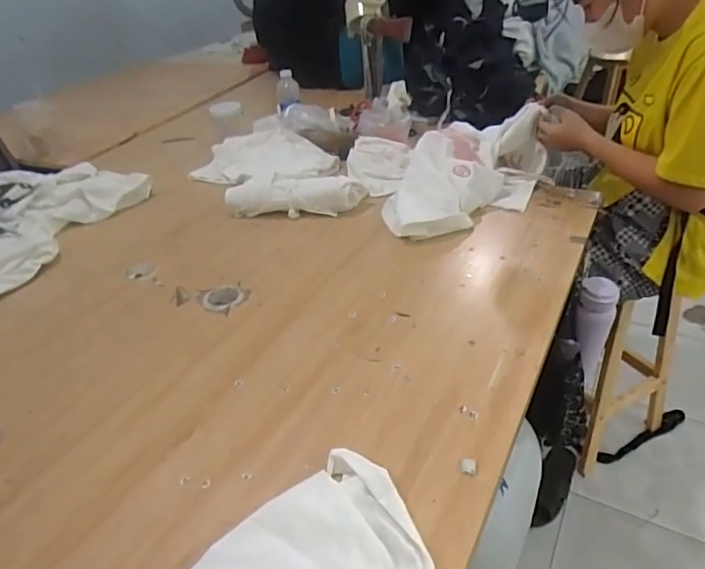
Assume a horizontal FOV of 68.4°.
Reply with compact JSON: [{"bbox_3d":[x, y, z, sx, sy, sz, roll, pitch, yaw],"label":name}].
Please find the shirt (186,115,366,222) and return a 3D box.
[{"bbox_3d":[-0.174,-0.261,1.171,0.293,0.068,0.475,-26,41,-25],"label":"shirt"}]

